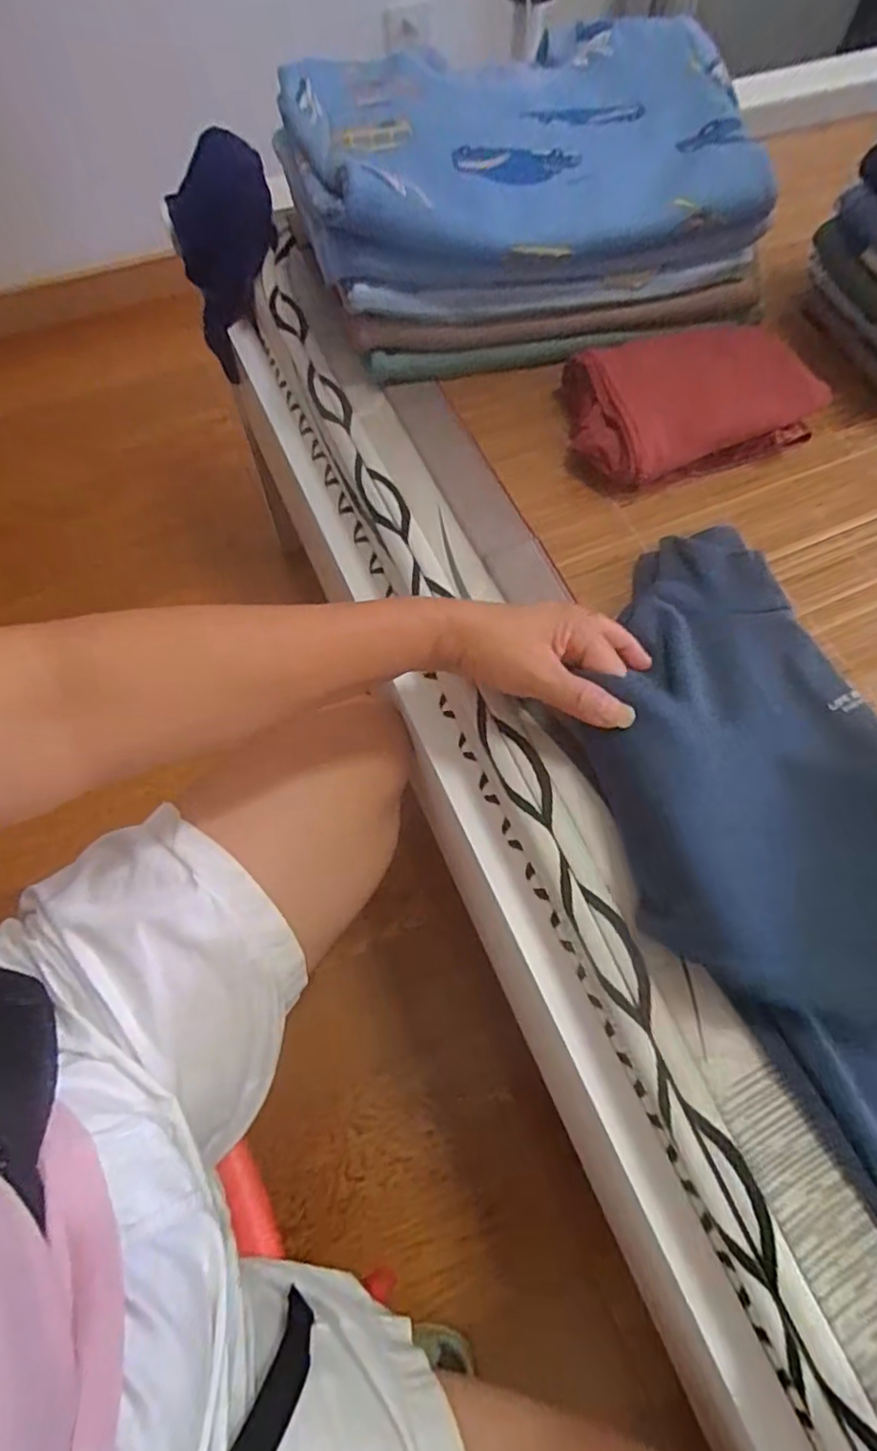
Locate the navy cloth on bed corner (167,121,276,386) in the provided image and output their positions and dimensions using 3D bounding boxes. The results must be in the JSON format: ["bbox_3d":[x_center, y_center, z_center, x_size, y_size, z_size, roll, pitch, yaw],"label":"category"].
[{"bbox_3d":[-0.213,-0.466,0.643,0.102,0.065,0.198,7,107,3],"label":"navy cloth on bed corner"}]

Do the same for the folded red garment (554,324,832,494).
[{"bbox_3d":[0.197,-0.264,0.520,0.199,0.055,0.127,-18,66,-8],"label":"folded red garment"}]

